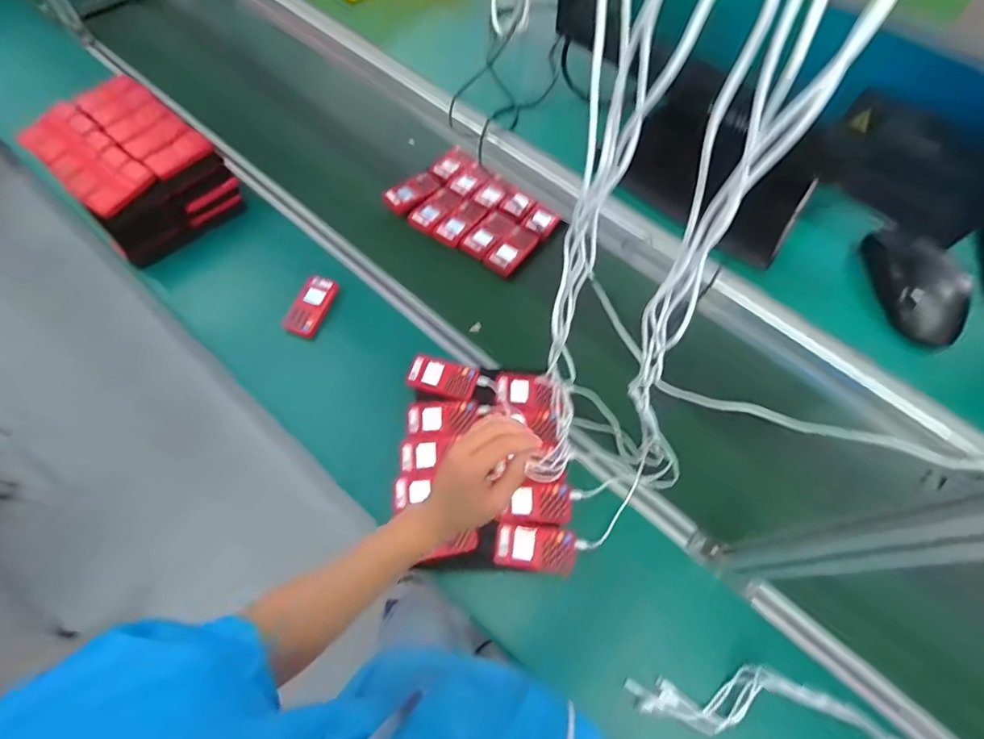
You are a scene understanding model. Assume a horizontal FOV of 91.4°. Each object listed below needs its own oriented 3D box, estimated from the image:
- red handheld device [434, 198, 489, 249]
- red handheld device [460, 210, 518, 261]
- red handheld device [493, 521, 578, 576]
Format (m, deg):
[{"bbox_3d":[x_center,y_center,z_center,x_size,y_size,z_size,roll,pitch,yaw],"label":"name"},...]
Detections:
[{"bbox_3d":[-0.067,-0.322,1.058,0.061,0.026,0.118,36,68,13],"label":"red handheld device"},{"bbox_3d":[-0.007,-0.289,1.039,0.071,0.021,0.121,36,68,13],"label":"red handheld device"},{"bbox_3d":[0.069,0.276,0.746,0.124,0.019,0.064,9,65,1],"label":"red handheld device"}]

